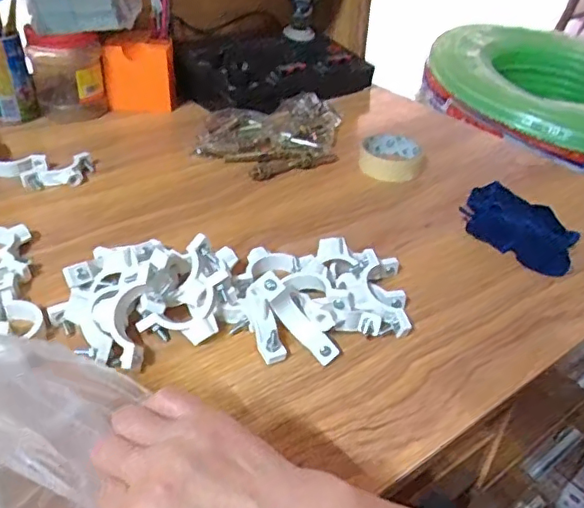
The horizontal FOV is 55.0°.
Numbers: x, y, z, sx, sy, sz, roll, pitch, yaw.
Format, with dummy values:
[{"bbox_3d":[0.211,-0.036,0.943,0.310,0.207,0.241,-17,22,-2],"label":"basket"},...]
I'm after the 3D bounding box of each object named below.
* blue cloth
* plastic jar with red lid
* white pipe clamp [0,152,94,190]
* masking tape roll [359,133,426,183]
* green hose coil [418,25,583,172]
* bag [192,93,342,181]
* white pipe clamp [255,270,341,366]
[{"bbox_3d":[0.256,-0.037,0.638,0.089,0.033,0.153,-15,41,-24],"label":"blue cloth"},{"bbox_3d":[-0.329,-0.270,0.823,0.097,0.126,0.090,-12,40,-20],"label":"plastic jar with red lid"},{"bbox_3d":[-0.307,-0.100,0.684,0.114,0.018,0.062,-3,37,-10],"label":"white pipe clamp"},{"bbox_3d":[0.135,-0.129,0.754,0.086,0.030,0.088,3,37,-2],"label":"masking tape roll"},{"bbox_3d":[0.507,-0.312,1.093,0.433,0.139,0.456,26,42,27],"label":"green hose coil"},{"bbox_3d":[-0.019,-0.171,0.791,0.175,0.039,0.218,25,41,25],"label":"bag"},{"bbox_3d":[0.003,0.054,0.468,0.088,0.031,0.022,50,49,5],"label":"white pipe clamp"}]

